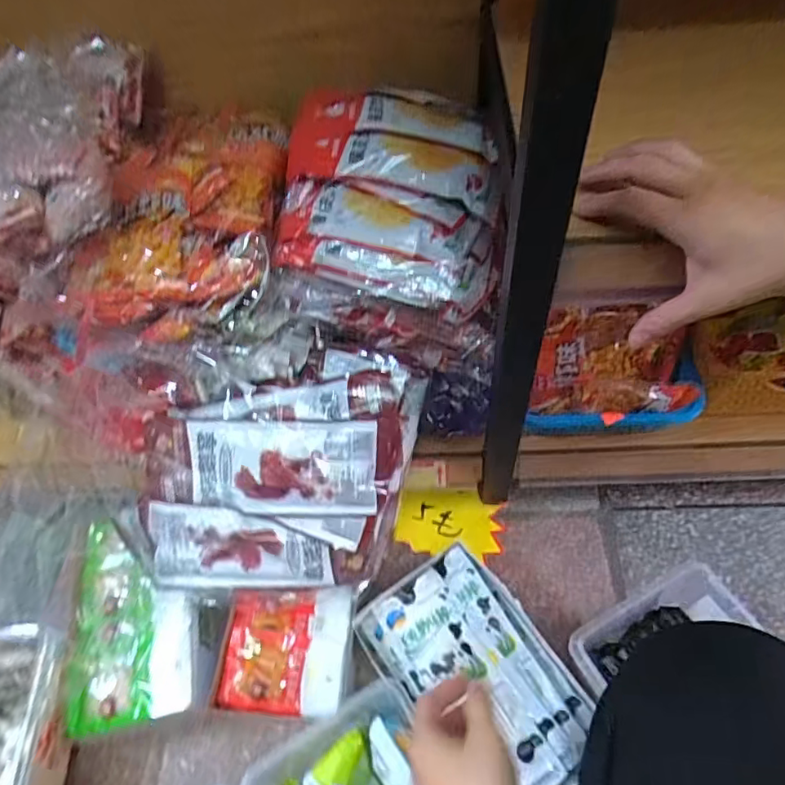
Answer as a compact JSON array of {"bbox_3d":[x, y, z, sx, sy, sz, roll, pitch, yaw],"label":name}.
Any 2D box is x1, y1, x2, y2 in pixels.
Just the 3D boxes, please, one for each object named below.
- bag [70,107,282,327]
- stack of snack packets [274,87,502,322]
[{"bbox_3d":[-0.212,-0.177,0.568,0.196,0.083,0.268,11,81,2],"label":"bag"},{"bbox_3d":[0.003,-0.188,0.553,0.217,0.090,0.213,4,87,-3],"label":"stack of snack packets"}]

